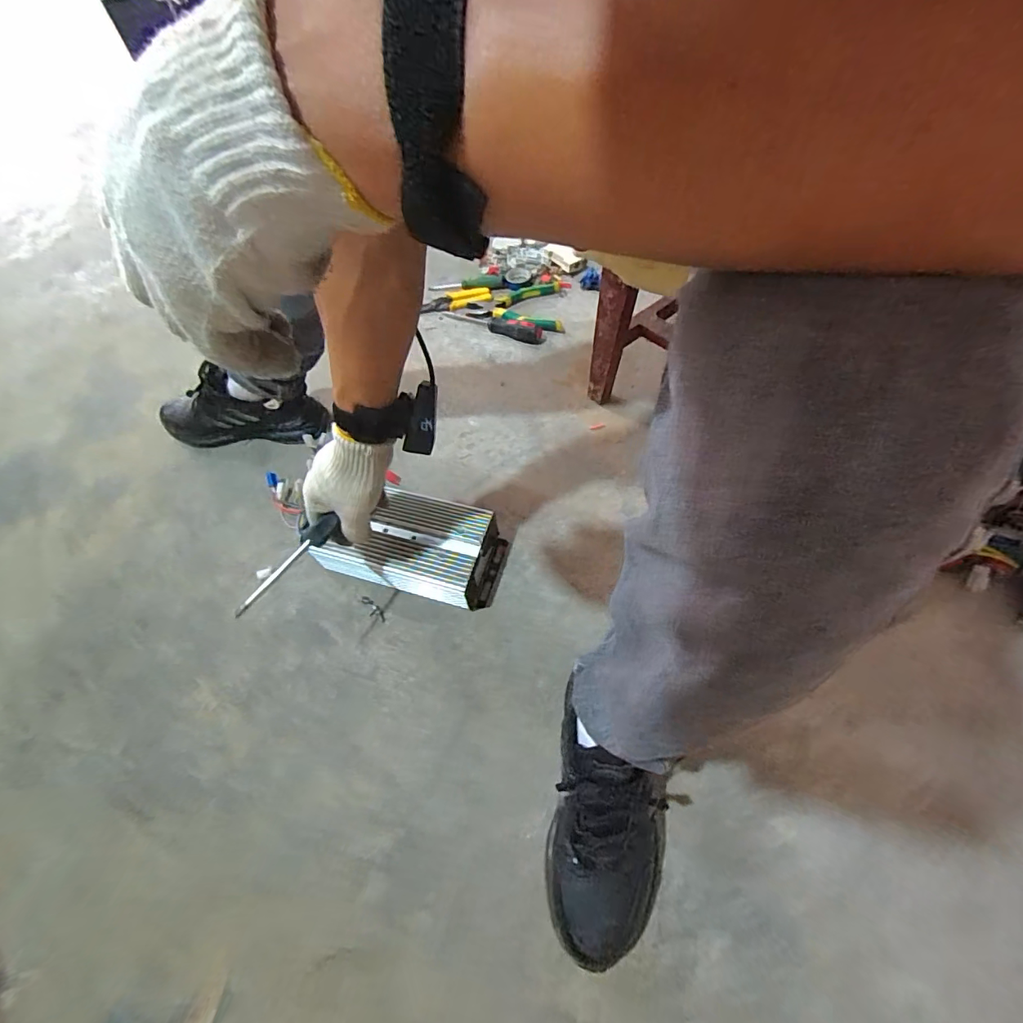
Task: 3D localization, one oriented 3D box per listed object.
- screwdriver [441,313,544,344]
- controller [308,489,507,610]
[{"bbox_3d":[-0.037,-0.373,0.917,0.223,0.029,0.035,25,64,15],"label":"screwdriver"},{"bbox_3d":[-0.130,0.045,0.631,0.233,0.079,0.127,13,61,10],"label":"controller"}]

